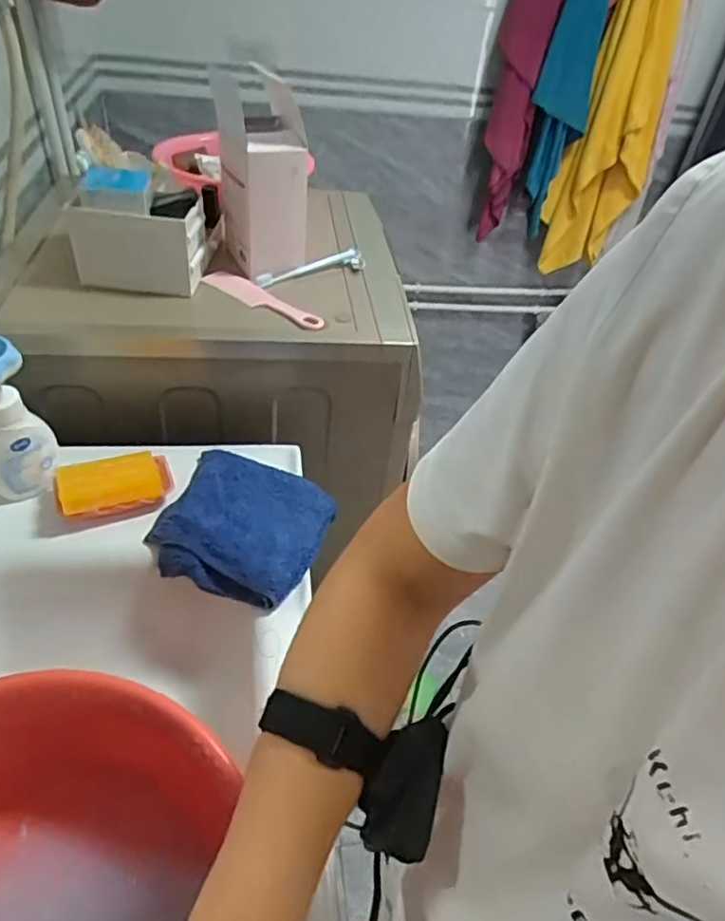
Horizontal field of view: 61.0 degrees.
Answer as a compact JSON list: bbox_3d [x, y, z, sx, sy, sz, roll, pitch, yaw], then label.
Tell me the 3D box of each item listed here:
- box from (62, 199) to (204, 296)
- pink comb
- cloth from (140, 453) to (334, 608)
[{"bbox_3d":[-0.308,-0.297,0.854,0.169,0.116,0.078,0,42,-8],"label":"box"},{"bbox_3d":[-0.141,-0.237,0.896,0.207,0.012,0.049,26,45,20],"label":"pink comb"},{"bbox_3d":[-0.139,0.071,0.725,0.190,0.032,0.184,16,42,10],"label":"cloth"}]

